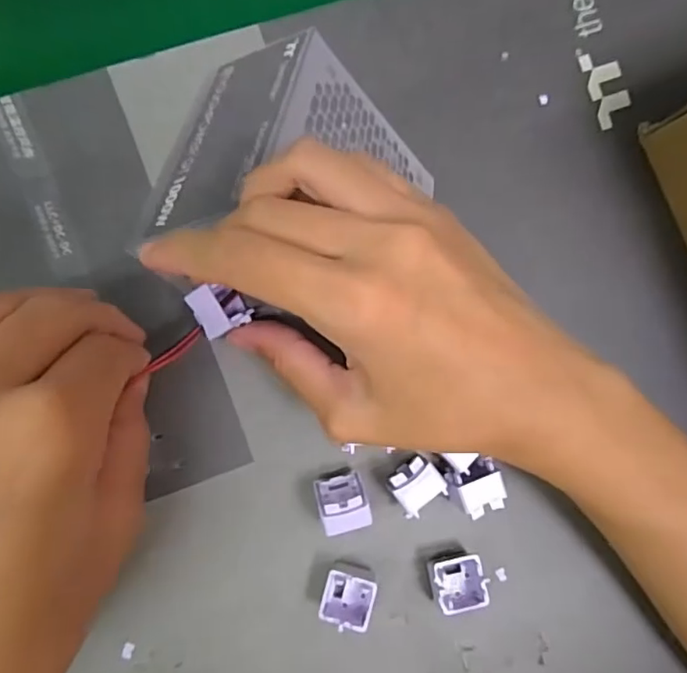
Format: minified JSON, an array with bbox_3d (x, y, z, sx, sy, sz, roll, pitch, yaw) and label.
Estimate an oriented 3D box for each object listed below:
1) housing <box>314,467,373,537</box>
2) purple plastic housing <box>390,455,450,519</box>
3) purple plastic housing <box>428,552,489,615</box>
[{"bbox_3d":[-0.001,0.066,0.232,0.018,0.023,0.021,-14,90,-8],"label":"housing"},{"bbox_3d":[0.028,0.059,0.236,0.019,0.020,0.019,-36,93,-8],"label":"purple plastic housing"},{"bbox_3d":[0.046,0.101,0.240,0.023,0.018,0.020,-6,89,-8],"label":"purple plastic housing"}]

